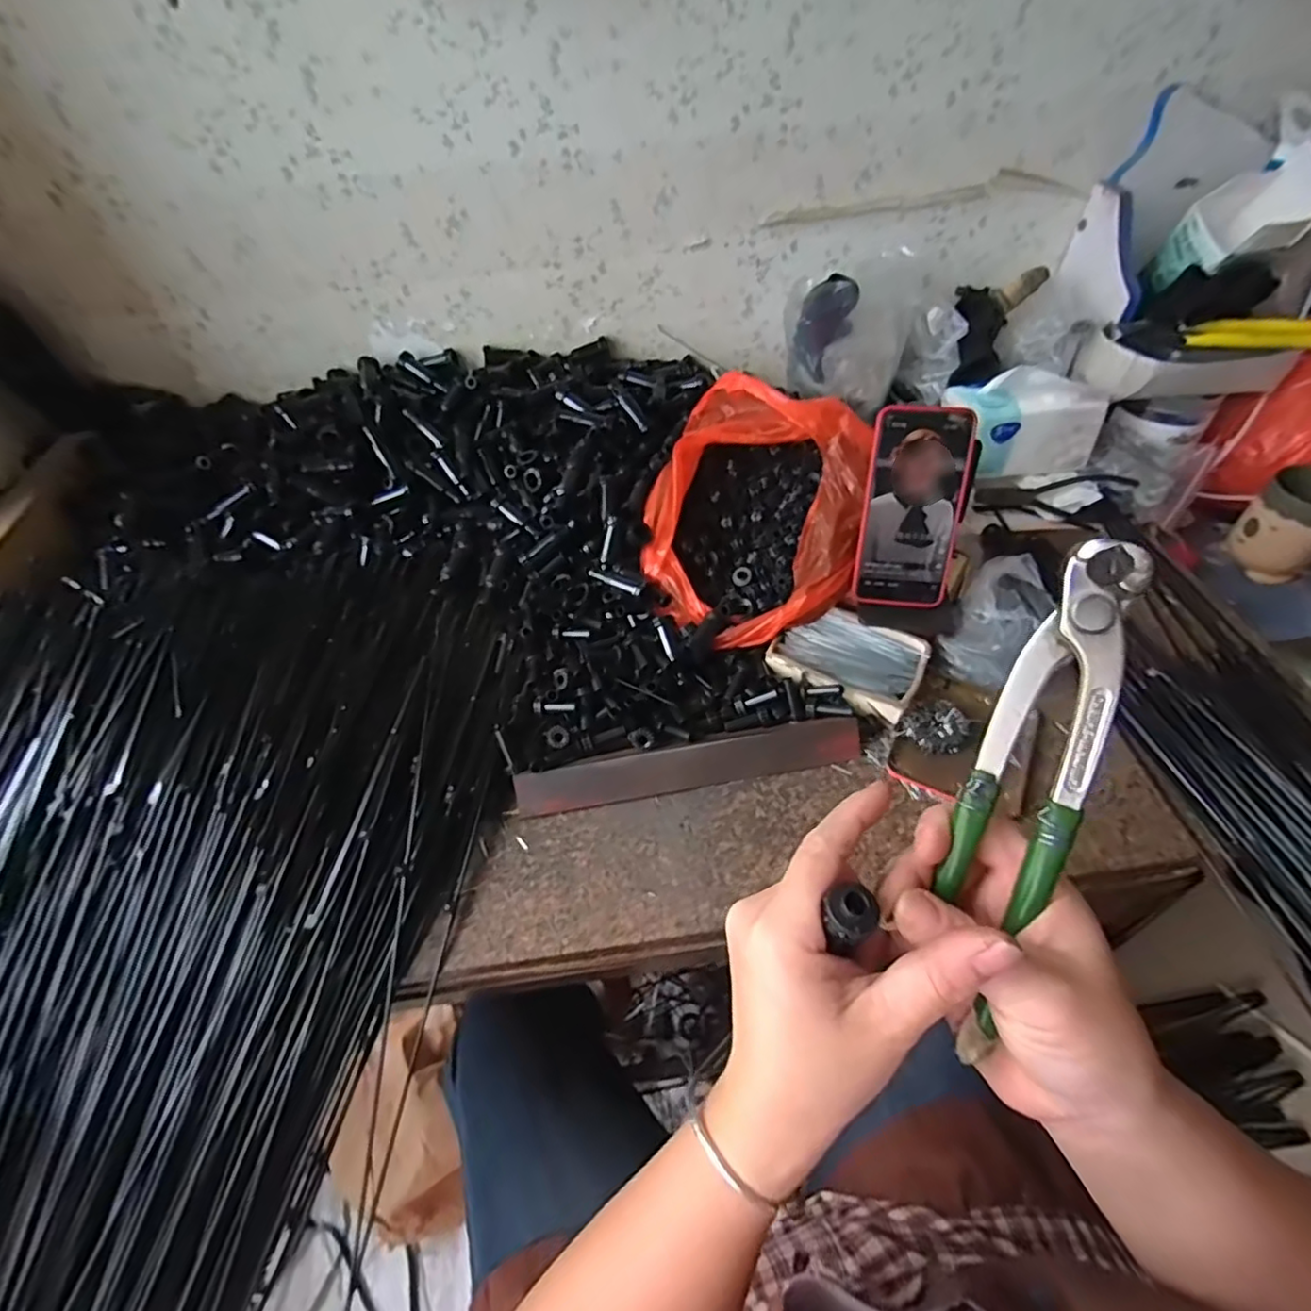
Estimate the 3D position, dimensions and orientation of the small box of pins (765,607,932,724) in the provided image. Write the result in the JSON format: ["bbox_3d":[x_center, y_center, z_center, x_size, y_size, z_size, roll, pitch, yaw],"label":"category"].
[{"bbox_3d":[0.173,0.002,0.555,0.123,0.025,0.087,24,56,22],"label":"small box of pins"}]

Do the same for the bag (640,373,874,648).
[{"bbox_3d":[0.091,-0.138,0.583,0.199,0.140,0.244,10,52,11],"label":"bag"}]

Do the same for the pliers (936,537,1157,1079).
[{"bbox_3d":[0.136,0.056,0.231,0.035,0.194,0.017,14,9,15],"label":"pliers"}]

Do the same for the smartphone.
[{"bbox_3d":[0.218,-0.123,0.522,0.077,0.163,0.013,4,20,7],"label":"smartphone"}]

